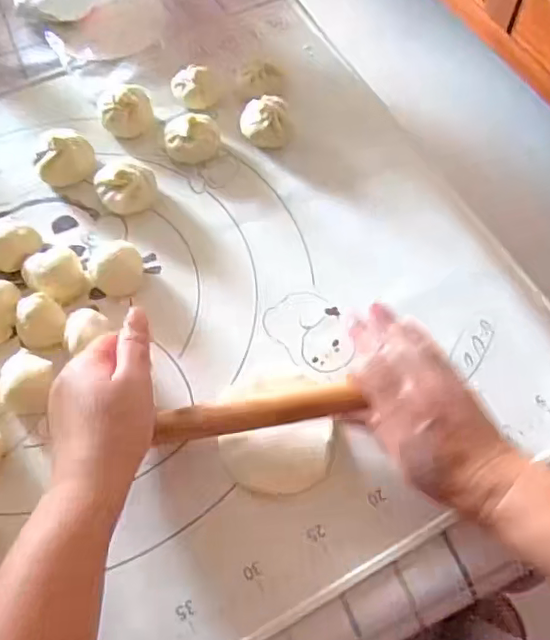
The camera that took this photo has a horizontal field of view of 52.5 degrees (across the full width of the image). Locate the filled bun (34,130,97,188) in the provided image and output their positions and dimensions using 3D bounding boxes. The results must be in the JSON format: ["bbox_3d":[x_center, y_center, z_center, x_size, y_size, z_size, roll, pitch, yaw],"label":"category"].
[{"bbox_3d":[-0.202,-0.158,0.535,0.053,0.034,0.051,0,62,0],"label":"filled bun"}]

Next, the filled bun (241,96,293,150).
[{"bbox_3d":[-0.007,-0.196,0.553,0.052,0.031,0.048,-4,62,-2],"label":"filled bun"}]

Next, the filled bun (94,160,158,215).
[{"bbox_3d":[-0.137,-0.122,0.517,0.052,0.034,0.050,0,62,0],"label":"filled bun"}]

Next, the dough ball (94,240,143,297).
[{"bbox_3d":[-0.133,-0.046,0.481,0.034,0.026,0.046,2,62,1],"label":"dough ball"}]

